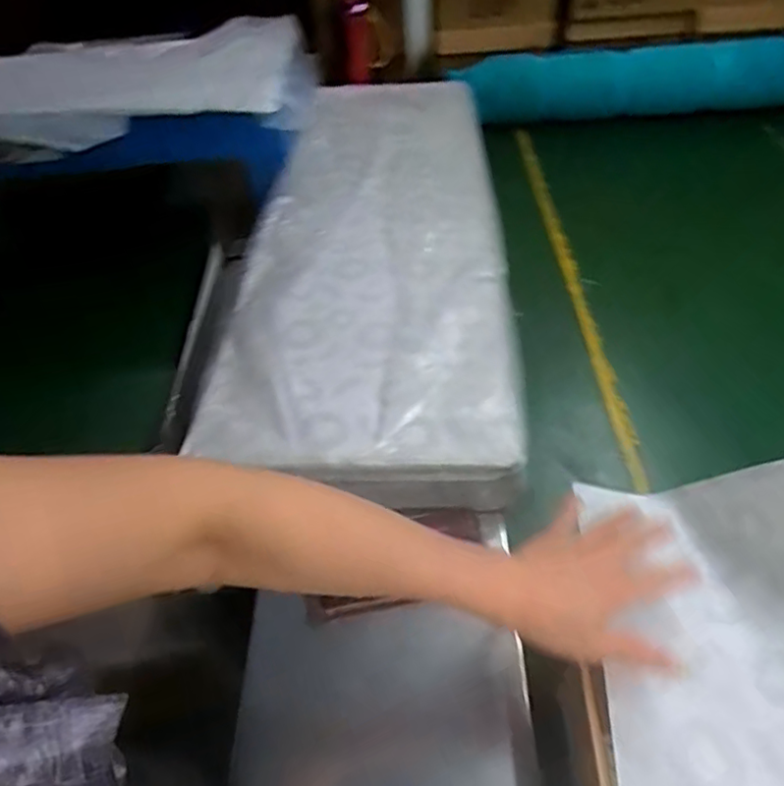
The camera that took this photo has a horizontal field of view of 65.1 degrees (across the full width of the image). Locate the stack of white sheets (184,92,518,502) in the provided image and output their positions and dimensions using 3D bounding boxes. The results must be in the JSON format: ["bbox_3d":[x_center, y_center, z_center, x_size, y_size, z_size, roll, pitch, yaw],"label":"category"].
[{"bbox_3d":[-0.028,-0.222,0.821,0.333,0.054,0.801,-1,47,3],"label":"stack of white sheets"}]

